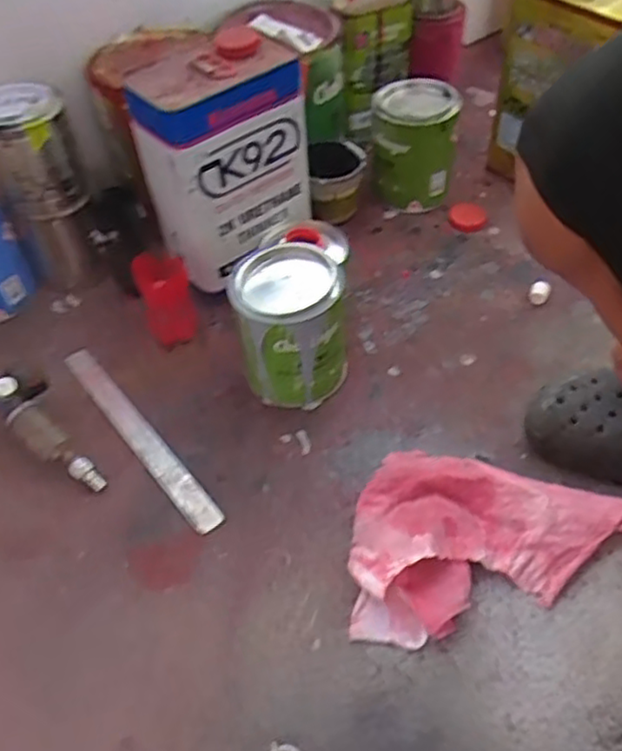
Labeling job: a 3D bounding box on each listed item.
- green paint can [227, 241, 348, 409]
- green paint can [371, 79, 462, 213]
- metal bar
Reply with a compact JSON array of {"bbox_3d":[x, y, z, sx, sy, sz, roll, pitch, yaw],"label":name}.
[{"bbox_3d":[-0.020,-0.047,0.699,0.103,0.137,0.107,-3,49,3],"label":"green paint can"},{"bbox_3d":[0.134,-0.293,0.901,0.105,0.135,0.109,3,50,8],"label":"green paint can"},{"bbox_3d":[-0.178,0.059,0.704,0.029,0.012,0.278,-33,54,-22],"label":"metal bar"}]

